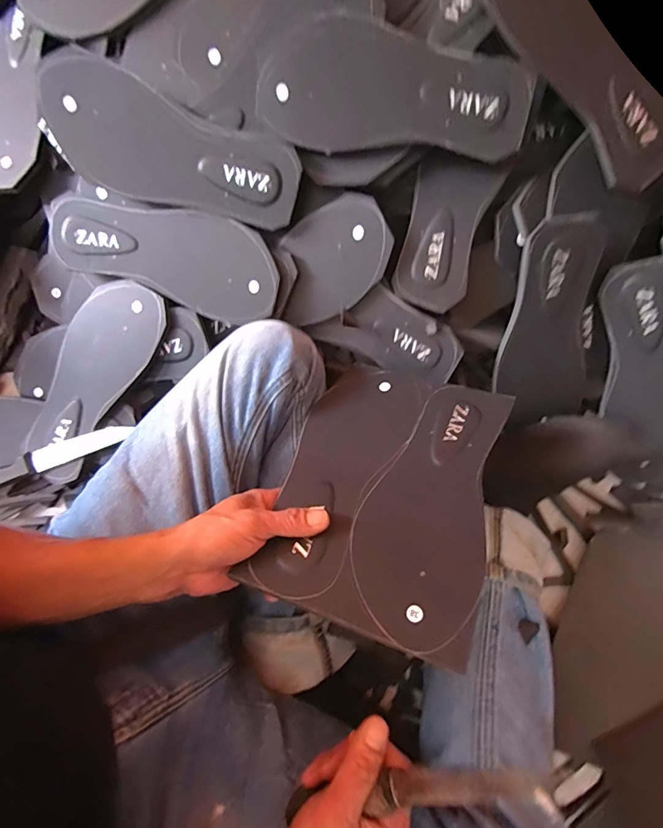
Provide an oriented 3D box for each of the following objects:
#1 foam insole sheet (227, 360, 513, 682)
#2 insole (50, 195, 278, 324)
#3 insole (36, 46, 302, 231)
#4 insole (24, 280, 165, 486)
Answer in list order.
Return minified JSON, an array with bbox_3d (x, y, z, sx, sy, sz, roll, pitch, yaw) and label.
[{"bbox_3d":[0.049,0.054,0.362,0.170,0.005,0.247,13,50,18],"label":"foam insole sheet"},{"bbox_3d":[-0.176,-0.175,0.455,0.247,0.008,0.098,19,105,0],"label":"insole"},{"bbox_3d":[-0.156,-0.253,0.417,0.244,0.016,0.103,20,122,-8],"label":"insole"},{"bbox_3d":[-0.283,-0.042,0.488,0.098,0.009,0.247,37,98,4],"label":"insole"}]

